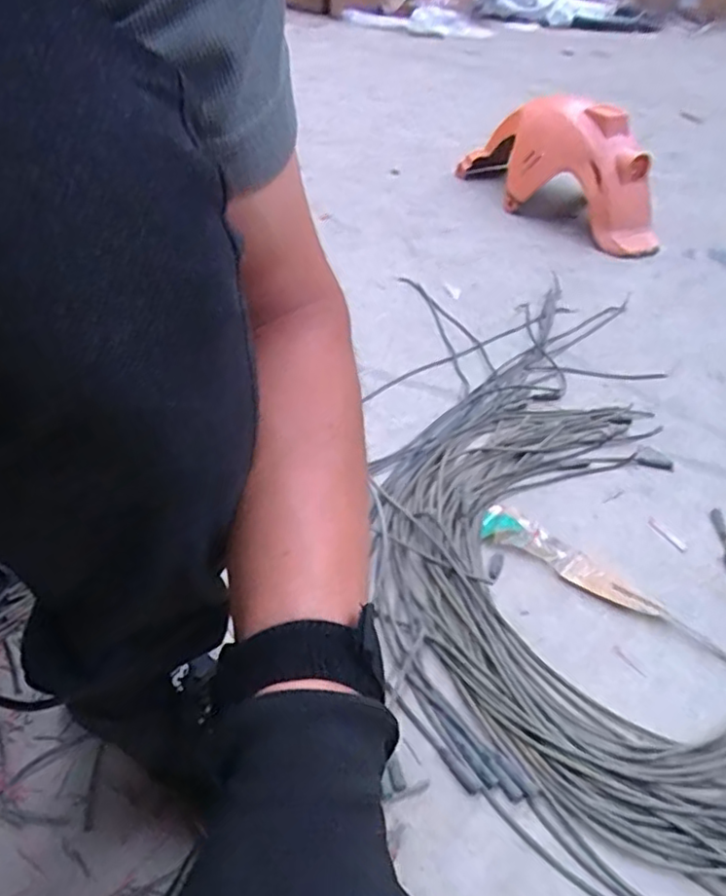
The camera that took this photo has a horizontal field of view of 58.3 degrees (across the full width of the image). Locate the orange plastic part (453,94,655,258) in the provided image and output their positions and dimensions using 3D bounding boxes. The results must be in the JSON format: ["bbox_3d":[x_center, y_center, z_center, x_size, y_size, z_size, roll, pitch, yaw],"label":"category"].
[{"bbox_3d":[0.367,-0.538,1.215,0.135,0.180,0.472,-24,49,-25],"label":"orange plastic part"}]

